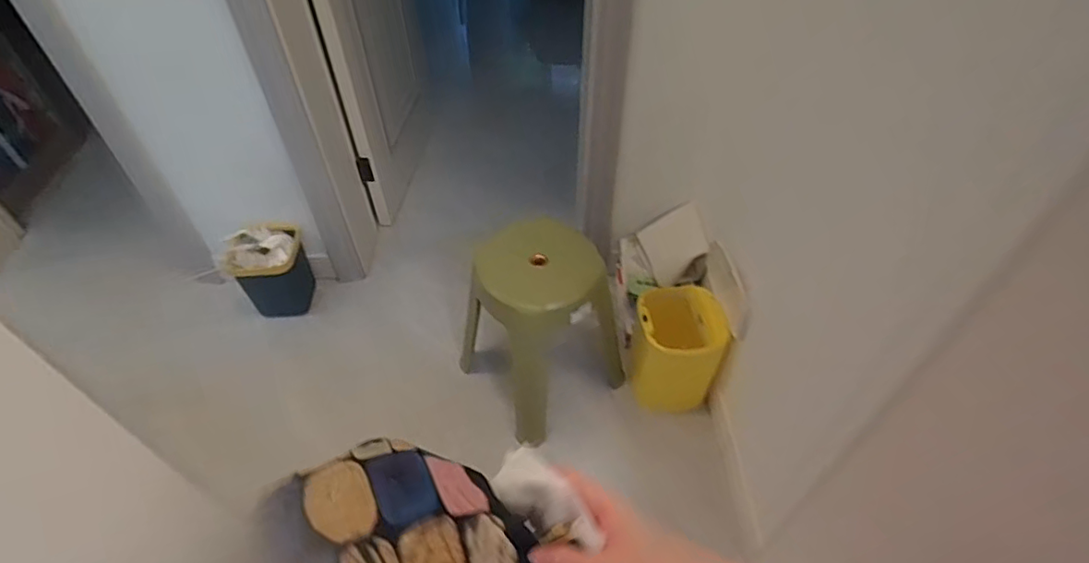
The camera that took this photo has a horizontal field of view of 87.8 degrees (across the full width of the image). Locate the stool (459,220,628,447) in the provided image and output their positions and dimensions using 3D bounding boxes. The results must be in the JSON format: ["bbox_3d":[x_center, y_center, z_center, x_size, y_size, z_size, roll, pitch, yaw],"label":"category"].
[{"bbox_3d":[0.024,0.124,1.527,0.392,0.507,0.376,-27,59,-21],"label":"stool"}]

